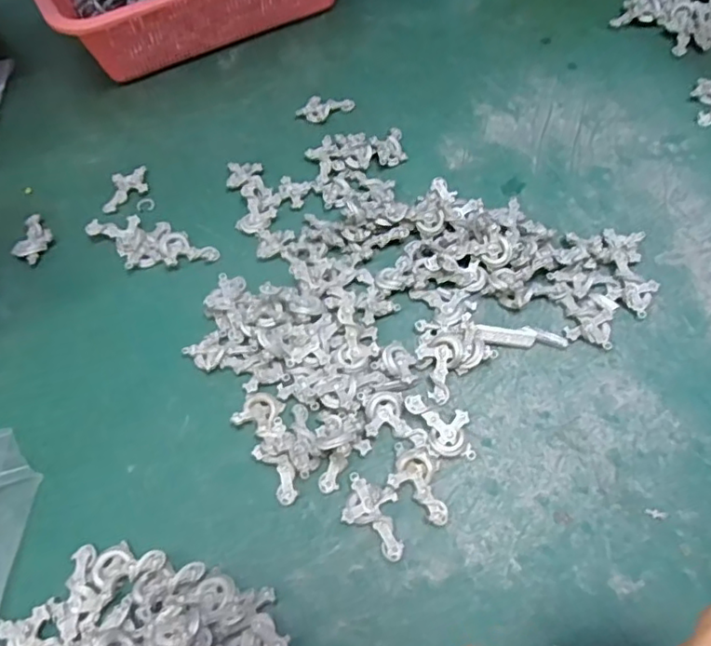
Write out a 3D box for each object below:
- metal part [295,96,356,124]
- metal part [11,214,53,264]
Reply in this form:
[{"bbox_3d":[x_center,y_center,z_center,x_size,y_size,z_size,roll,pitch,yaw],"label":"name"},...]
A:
[{"bbox_3d":[-0.027,-0.195,0.538,0.052,0.009,0.025,-6,55,-1],"label":"metal part"},{"bbox_3d":[-0.254,-0.067,0.470,0.025,0.005,0.046,0,55,3],"label":"metal part"}]

